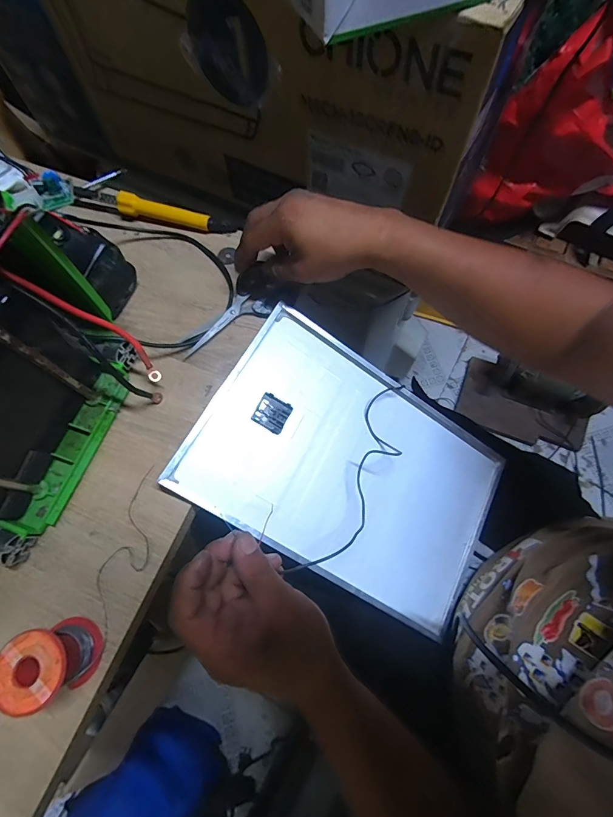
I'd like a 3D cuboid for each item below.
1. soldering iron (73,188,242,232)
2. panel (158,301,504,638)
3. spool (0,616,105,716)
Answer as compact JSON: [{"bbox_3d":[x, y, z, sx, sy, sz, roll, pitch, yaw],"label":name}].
[{"bbox_3d":[-0.193,-0.254,0.472,0.217,0.021,0.026,14,70,7],"label":"soldering iron"},{"bbox_3d":[0.057,0.068,0.416,0.341,0.014,0.228,33,72,-11],"label":"panel"},{"bbox_3d":[-0.202,0.200,0.291,0.050,0.052,0.051,-20,70,-6],"label":"spool"}]

